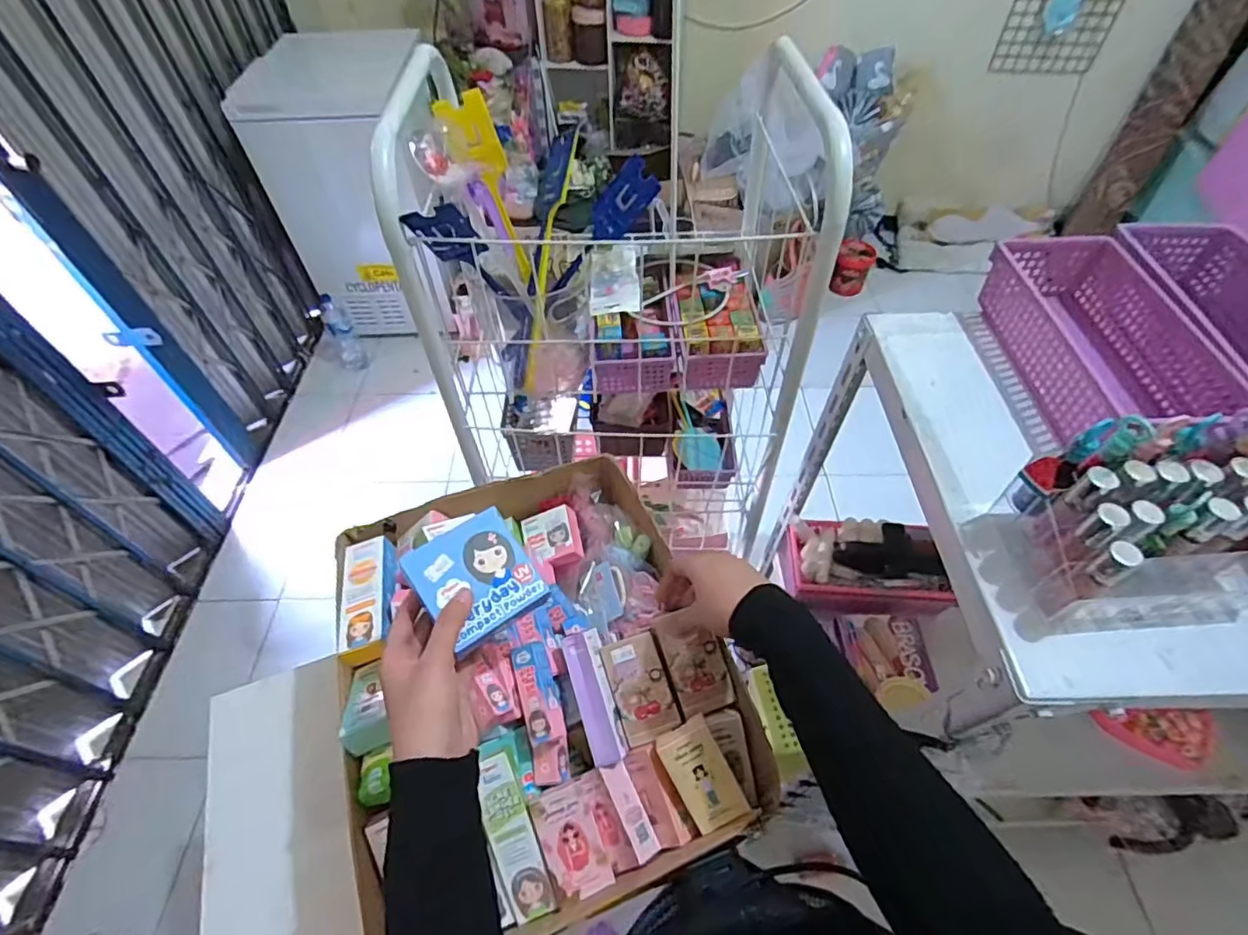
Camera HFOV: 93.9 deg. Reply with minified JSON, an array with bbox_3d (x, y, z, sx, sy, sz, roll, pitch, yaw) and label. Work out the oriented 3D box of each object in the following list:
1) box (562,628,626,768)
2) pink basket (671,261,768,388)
[{"bbox_3d":[-0.026,0.204,0.522,0.032,0.016,0.112,-15,76,-10],"label":"box"},{"bbox_3d":[0.135,-0.221,0.857,0.117,0.075,0.229,-1,53,0],"label":"pink basket"}]

